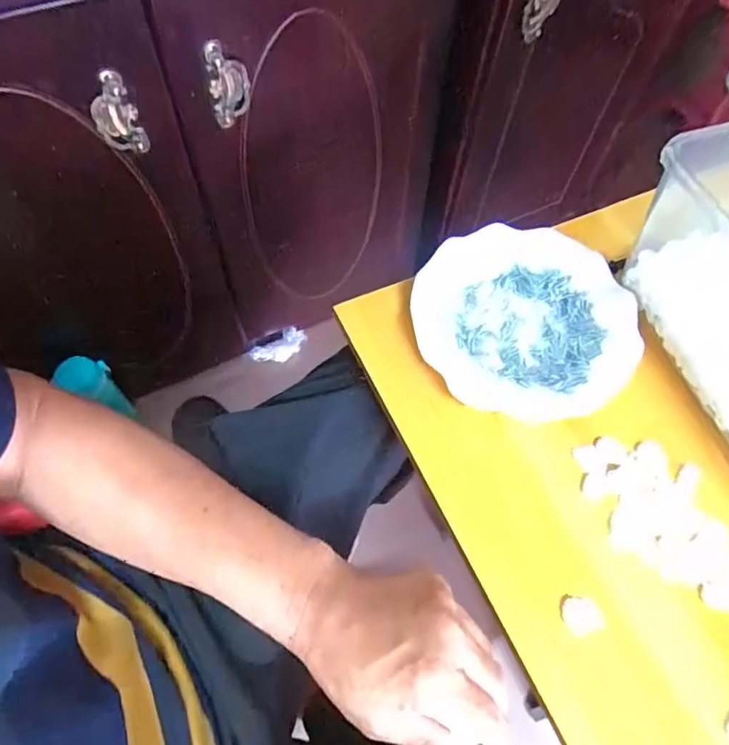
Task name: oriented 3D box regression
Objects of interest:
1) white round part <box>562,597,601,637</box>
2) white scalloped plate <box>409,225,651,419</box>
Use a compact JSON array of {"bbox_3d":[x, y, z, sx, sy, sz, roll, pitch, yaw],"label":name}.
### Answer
[{"bbox_3d":[0.146,0.163,0.368,0.023,0.007,0.023,1,62,-3],"label":"white round part"},{"bbox_3d":[0.133,-0.045,0.463,0.180,0.020,0.173,1,62,-3],"label":"white scalloped plate"}]

